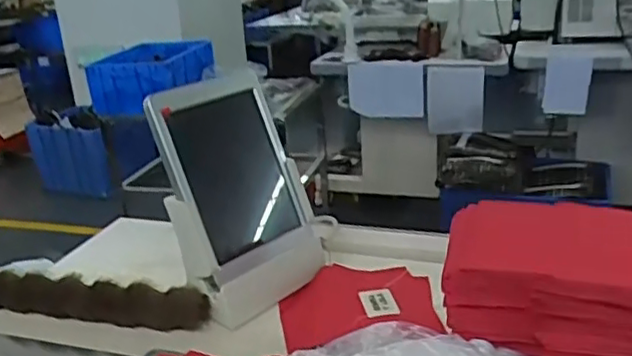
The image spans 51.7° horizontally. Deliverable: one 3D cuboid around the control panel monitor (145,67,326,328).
[{"bbox_3d":[-0.086,0.018,0.706,0.151,0.251,0.040,-30,13,-37],"label":"control panel monitor"}]

